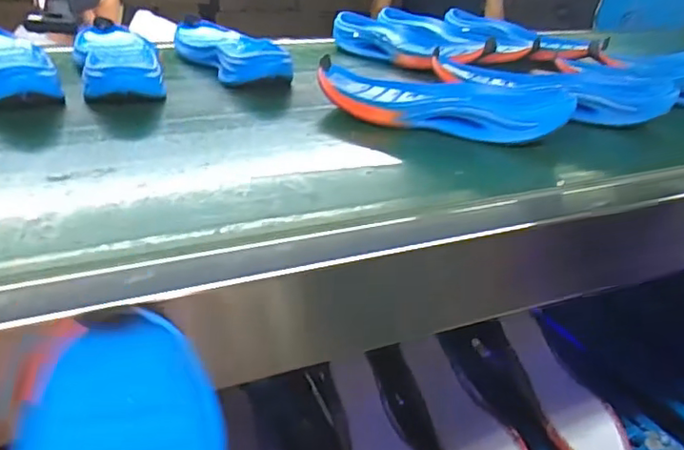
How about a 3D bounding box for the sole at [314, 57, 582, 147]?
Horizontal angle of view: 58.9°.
[{"bbox_3d":[0.093,-0.130,0.642,0.280,0.047,0.091,18,29,27],"label":"sole"}]

